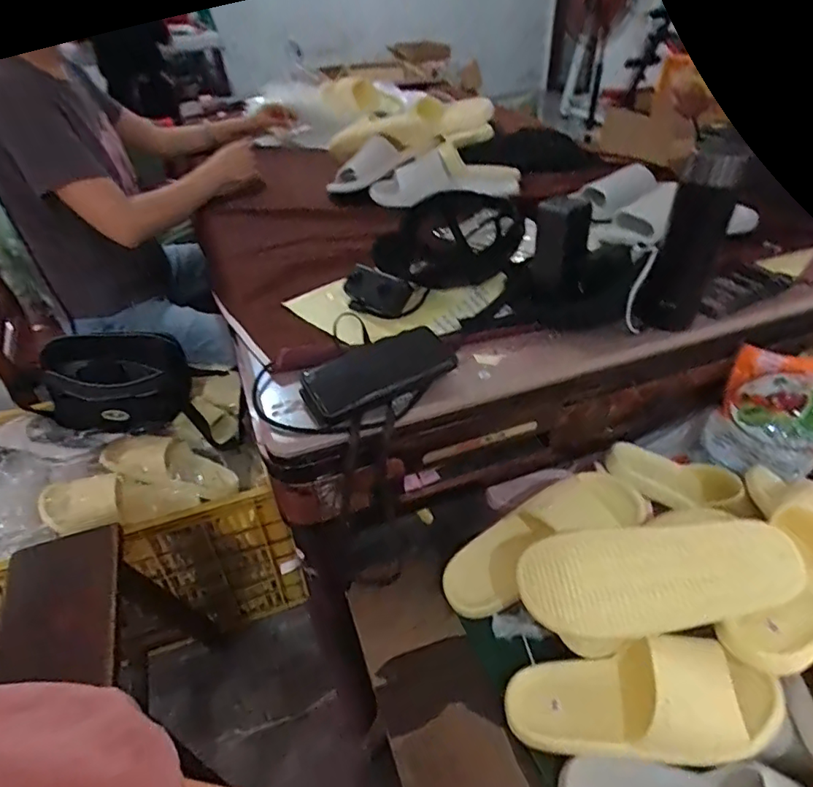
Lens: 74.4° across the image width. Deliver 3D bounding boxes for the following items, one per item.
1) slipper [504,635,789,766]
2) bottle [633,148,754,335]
[{"bbox_3d":[0.217,0.292,0.513,0.246,0.065,0.096,-17,33,23],"label":"slipper"},{"bbox_3d":[0.318,-0.164,0.610,0.066,0.203,0.059,21,44,27],"label":"bottle"}]

